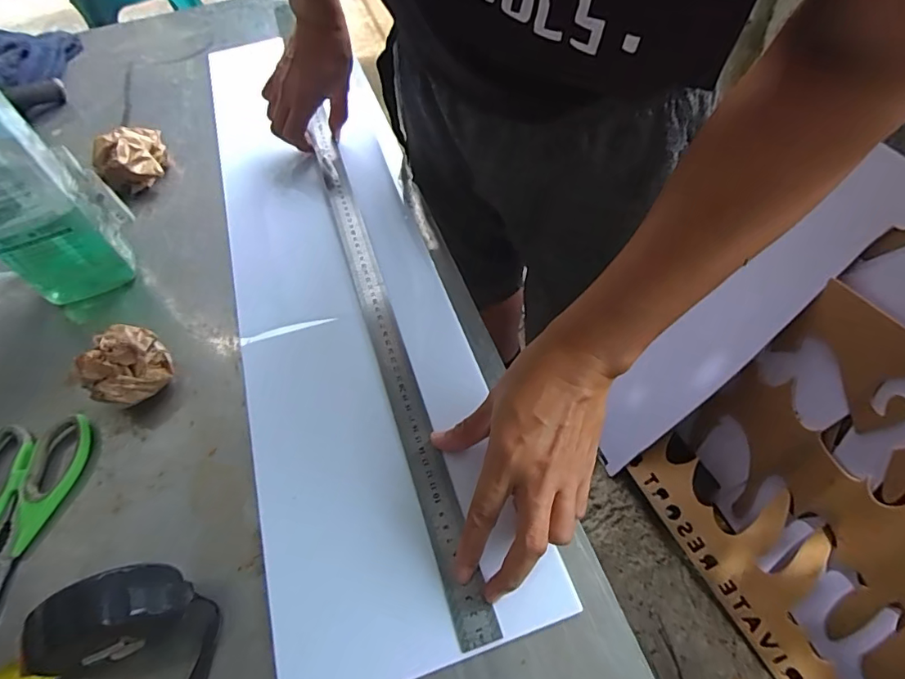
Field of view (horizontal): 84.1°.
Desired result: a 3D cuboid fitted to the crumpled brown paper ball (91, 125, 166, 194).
[{"bbox_3d":[-0.398,-0.226,0.619,0.080,0.054,0.083,-2,56,3],"label":"crumpled brown paper ball"}]

